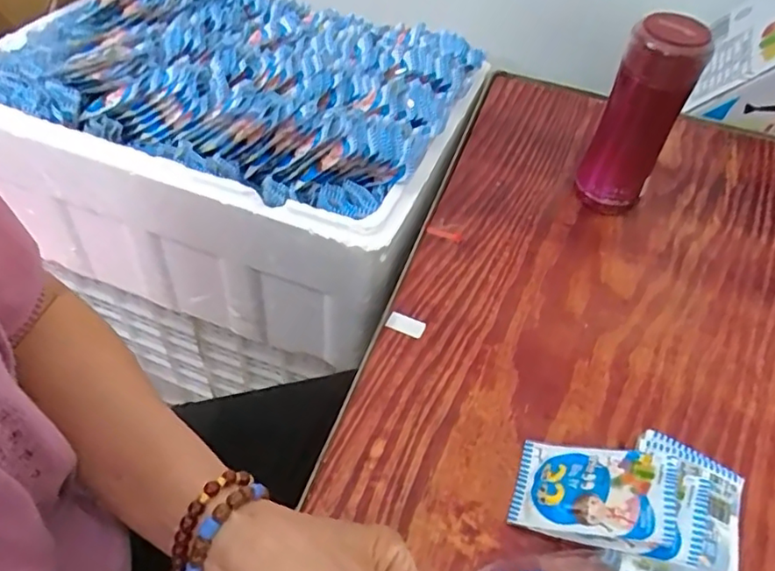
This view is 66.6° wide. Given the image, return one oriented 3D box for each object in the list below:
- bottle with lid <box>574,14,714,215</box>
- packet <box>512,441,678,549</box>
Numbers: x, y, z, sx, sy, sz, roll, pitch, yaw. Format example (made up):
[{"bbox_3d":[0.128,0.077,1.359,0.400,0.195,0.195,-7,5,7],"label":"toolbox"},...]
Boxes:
[{"bbox_3d":[0.229,-0.145,0.558,0.064,0.191,0.074,22,52,14],"label":"bottle with lid"},{"bbox_3d":[0.139,0.140,0.402,0.102,0.010,0.067,-4,40,32],"label":"packet"}]

